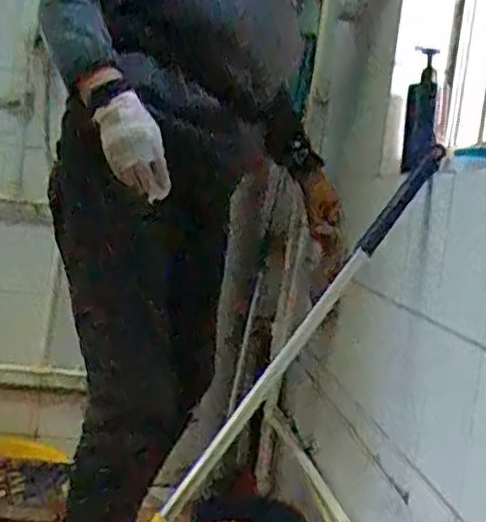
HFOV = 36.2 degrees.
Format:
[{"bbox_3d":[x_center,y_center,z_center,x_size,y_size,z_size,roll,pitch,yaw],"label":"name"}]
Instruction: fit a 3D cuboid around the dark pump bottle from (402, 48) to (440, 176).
[{"bbox_3d":[0.310,-0.260,1.290,0.054,0.200,0.050,8,5,10],"label":"dark pump bottle"}]

